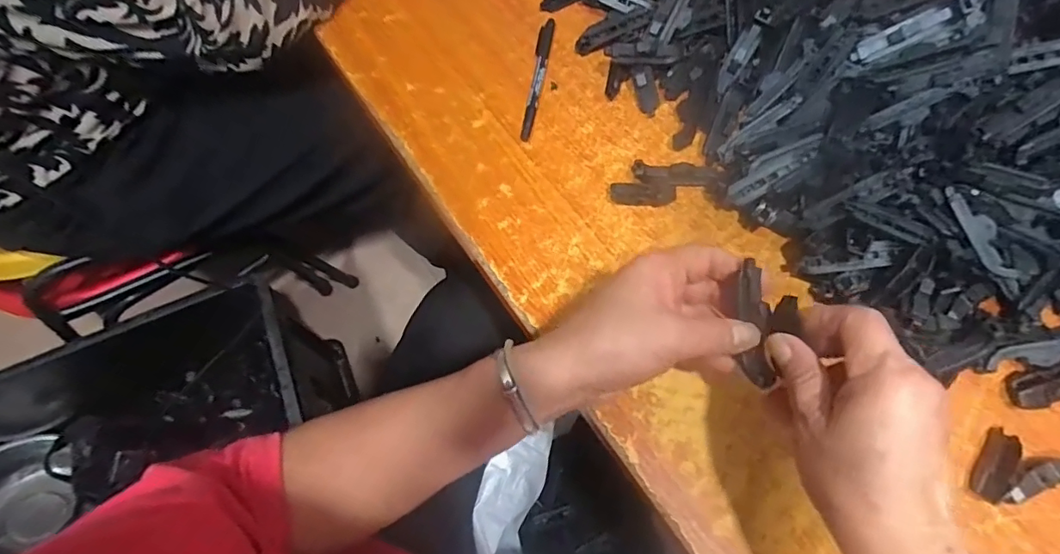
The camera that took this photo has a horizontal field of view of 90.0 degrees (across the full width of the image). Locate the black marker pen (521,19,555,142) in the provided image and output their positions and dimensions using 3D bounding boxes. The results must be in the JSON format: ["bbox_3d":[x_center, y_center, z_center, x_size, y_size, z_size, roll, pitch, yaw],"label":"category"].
[{"bbox_3d":[0.006,-0.185,0.487,0.013,0.007,0.138,9,68,6],"label":"black marker pen"}]

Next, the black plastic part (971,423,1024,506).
[{"bbox_3d":[0.307,0.122,0.347,0.017,0.015,0.052,39,74,16],"label":"black plastic part"}]

